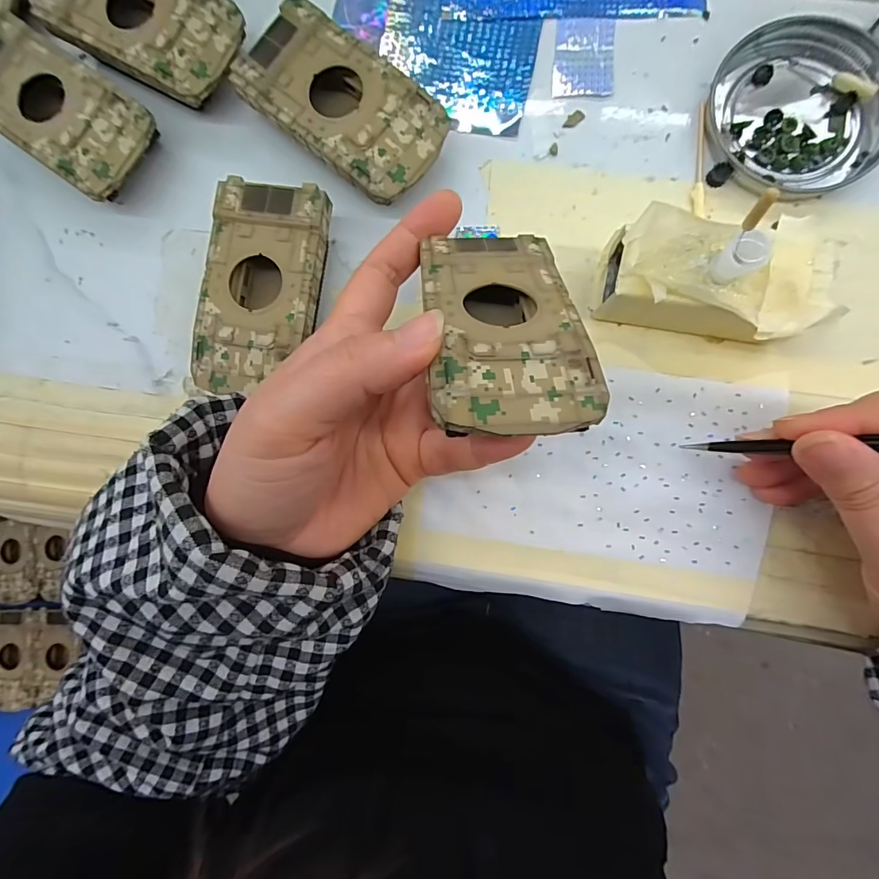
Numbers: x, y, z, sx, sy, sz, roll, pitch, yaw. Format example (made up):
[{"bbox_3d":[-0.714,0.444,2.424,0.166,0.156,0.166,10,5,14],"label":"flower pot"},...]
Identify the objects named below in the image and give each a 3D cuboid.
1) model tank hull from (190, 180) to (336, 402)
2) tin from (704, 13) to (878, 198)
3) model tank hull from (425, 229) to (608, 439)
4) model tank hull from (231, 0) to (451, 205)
[{"bbox_3d":[-0.079,-0.067,0.207,0.052,0.025,0.092,6,88,6],"label":"model tank hull"},{"bbox_3d":[0.163,-0.150,0.200,0.077,0.008,0.075,0,87,5],"label":"tin"},{"bbox_3d":[0.021,-0.037,0.149,0.049,0.019,0.093,-5,51,5],"label":"model tank hull"},{"bbox_3d":[-0.043,-0.151,0.208,0.094,0.026,0.051,40,91,6],"label":"model tank hull"}]

